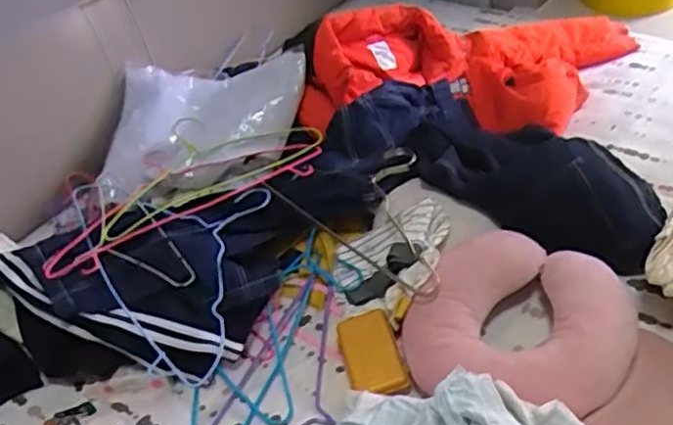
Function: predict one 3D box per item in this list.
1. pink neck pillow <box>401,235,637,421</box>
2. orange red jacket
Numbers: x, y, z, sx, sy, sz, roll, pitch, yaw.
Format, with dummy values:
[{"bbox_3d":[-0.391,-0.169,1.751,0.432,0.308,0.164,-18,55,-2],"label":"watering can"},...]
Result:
[{"bbox_3d":[0.238,0.141,0.893,0.280,0.077,0.235,13,44,25],"label":"pink neck pillow"},{"bbox_3d":[0.279,-0.289,1.307,0.731,0.168,0.306,-8,35,-22],"label":"orange red jacket"}]

